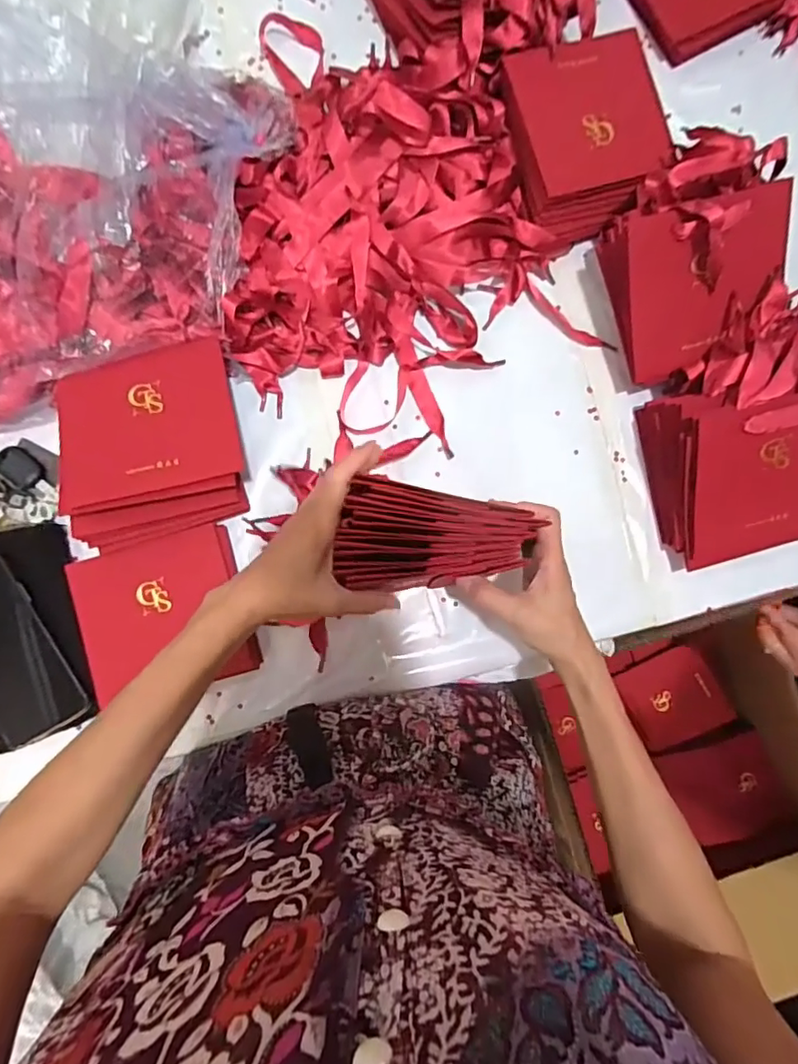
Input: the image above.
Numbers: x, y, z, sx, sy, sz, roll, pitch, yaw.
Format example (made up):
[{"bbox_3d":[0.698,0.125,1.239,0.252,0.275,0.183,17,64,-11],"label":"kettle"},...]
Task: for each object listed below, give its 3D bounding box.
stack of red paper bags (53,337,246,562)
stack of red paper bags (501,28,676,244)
[{"bbox_3d":[-0.217,-0.077,0.498,0.148,0.082,0.159,-14,86,-3],"label":"stack of red paper bags"},{"bbox_3d":[0.182,-0.382,0.548,0.145,0.064,0.158,-20,88,-5],"label":"stack of red paper bags"}]

